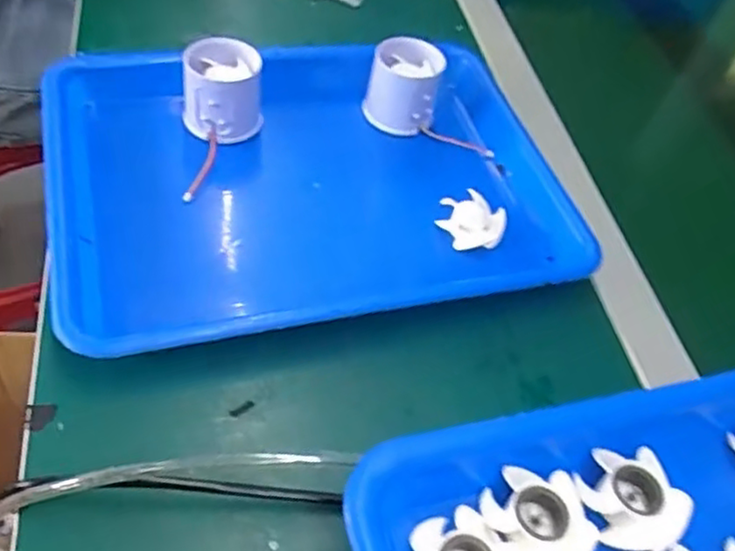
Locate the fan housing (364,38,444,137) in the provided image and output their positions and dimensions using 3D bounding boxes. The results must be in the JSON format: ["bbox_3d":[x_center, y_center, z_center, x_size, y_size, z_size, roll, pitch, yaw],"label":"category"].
[{"bbox_3d":[0.027,-0.141,0.515,0.055,0.059,0.049,18,50,2],"label":"fan housing"}]

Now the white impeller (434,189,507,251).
[{"bbox_3d":[0.072,-0.037,0.468,0.044,0.023,0.038,30,51,12],"label":"white impeller"}]

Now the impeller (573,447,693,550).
[{"bbox_3d":[0.113,0.095,0.286,0.040,0.015,0.042,-11,54,-20],"label":"impeller"}]

